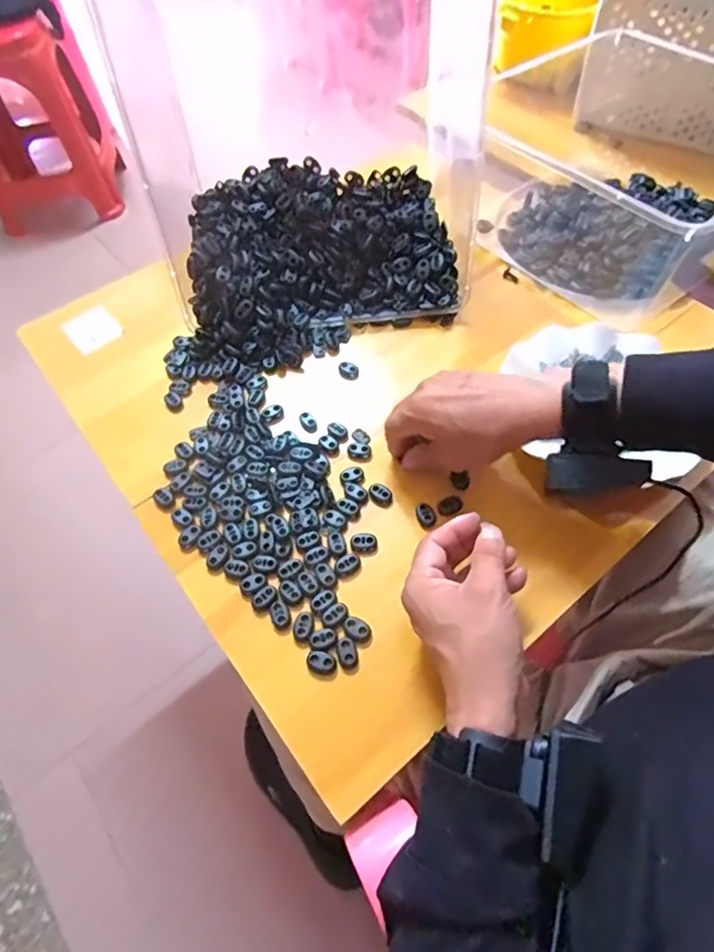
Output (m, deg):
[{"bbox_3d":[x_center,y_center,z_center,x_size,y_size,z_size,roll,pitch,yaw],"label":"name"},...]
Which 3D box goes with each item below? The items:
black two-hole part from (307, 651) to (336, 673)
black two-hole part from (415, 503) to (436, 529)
[{"bbox_3d":[-0.026,0.136,0.393,0.021,0.006,0.015,8,57,7],"label":"black two-hole part"},{"bbox_3d":[0.057,0.034,0.455,0.016,0.009,0.022,-15,58,-8],"label":"black two-hole part"}]

